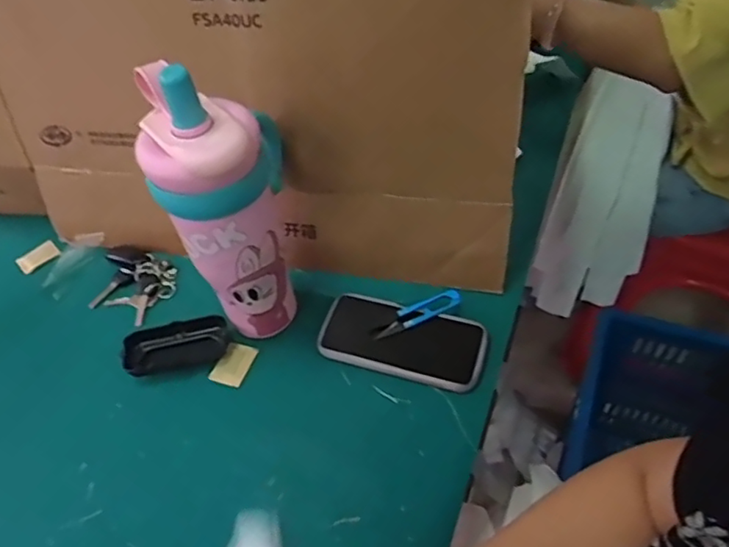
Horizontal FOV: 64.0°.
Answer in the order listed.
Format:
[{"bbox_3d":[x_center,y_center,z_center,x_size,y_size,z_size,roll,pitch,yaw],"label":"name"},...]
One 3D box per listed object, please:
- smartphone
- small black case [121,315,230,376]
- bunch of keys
[{"bbox_3d":[0.039,0.069,0.612,0.168,0.017,0.083,13,53,16],"label":"smartphone"},{"bbox_3d":[-0.203,0.078,0.635,0.107,0.024,0.050,-15,51,-6],"label":"small black case"},{"bbox_3d":[-0.287,0.007,0.707,0.115,0.018,0.087,24,57,23],"label":"bunch of keys"}]

